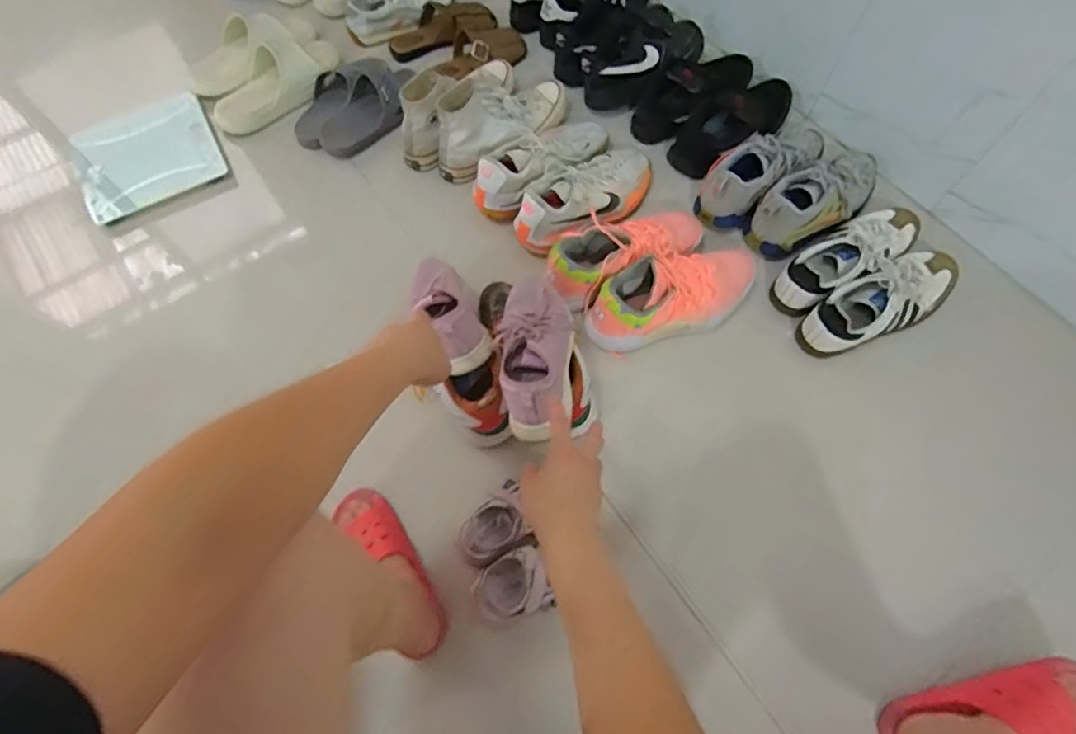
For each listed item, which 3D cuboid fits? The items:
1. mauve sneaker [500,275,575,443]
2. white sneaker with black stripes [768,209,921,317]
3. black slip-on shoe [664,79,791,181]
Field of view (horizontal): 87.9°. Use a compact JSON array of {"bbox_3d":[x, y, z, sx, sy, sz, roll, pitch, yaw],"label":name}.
[{"bbox_3d":[-0.003,-0.032,0.784,0.100,0.080,0.265,1,50,2],"label":"mauve sneaker"},{"bbox_3d":[0.546,-0.198,0.976,0.312,0.090,0.103,-33,69,-13],"label":"white sneaker with black stripes"},{"bbox_3d":[0.398,-0.491,1.090,0.292,0.105,0.121,-41,71,-15],"label":"black slip-on shoe"}]

